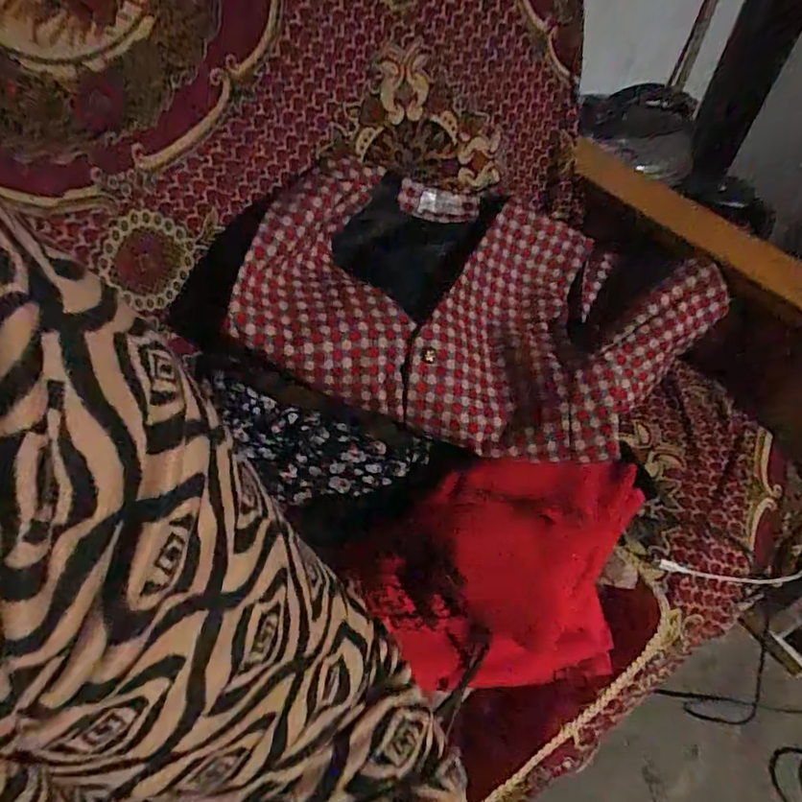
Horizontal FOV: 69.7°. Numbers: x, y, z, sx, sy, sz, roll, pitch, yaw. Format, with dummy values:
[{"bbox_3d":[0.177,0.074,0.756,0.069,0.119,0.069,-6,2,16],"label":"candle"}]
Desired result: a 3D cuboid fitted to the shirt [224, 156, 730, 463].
[{"bbox_3d":[0.096,-0.104,0.597,0.458,0.150,0.272,11,47,6],"label":"shirt"}]

